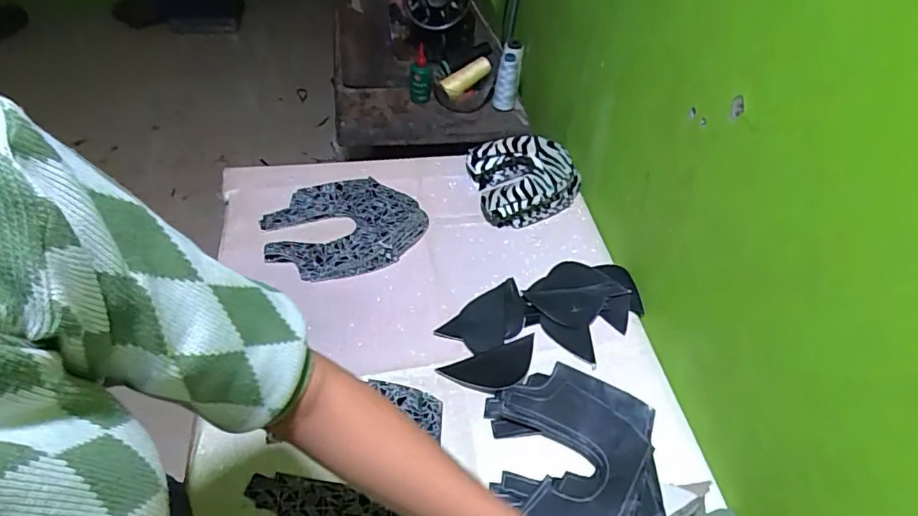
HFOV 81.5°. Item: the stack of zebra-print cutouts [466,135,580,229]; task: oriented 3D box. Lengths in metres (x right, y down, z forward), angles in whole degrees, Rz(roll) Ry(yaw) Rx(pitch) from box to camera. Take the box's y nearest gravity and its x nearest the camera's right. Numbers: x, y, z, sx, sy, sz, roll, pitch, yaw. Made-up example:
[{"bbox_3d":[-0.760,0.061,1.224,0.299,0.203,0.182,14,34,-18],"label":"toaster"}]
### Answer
[{"bbox_3d":[0.118,-0.141,0.916,0.182,0.078,0.158,-10,49,-12],"label":"stack of zebra-print cutouts"}]

